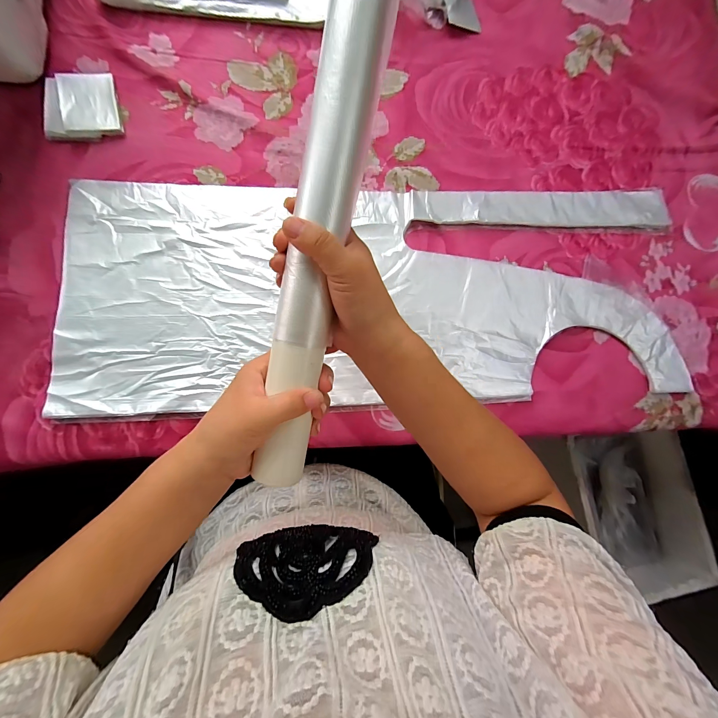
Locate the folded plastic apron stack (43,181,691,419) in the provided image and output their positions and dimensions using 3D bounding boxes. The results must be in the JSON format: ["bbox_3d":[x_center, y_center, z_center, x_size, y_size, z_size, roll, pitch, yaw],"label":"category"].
[{"bbox_3d":[0.045,-0.091,0.421,0.809,0.012,0.297,-2,83,-7],"label":"folded plastic apron stack"}]

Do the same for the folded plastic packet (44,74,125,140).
[{"bbox_3d":[-0.362,-0.331,0.410,0.086,0.019,0.080,-12,84,-8],"label":"folded plastic packet"}]

